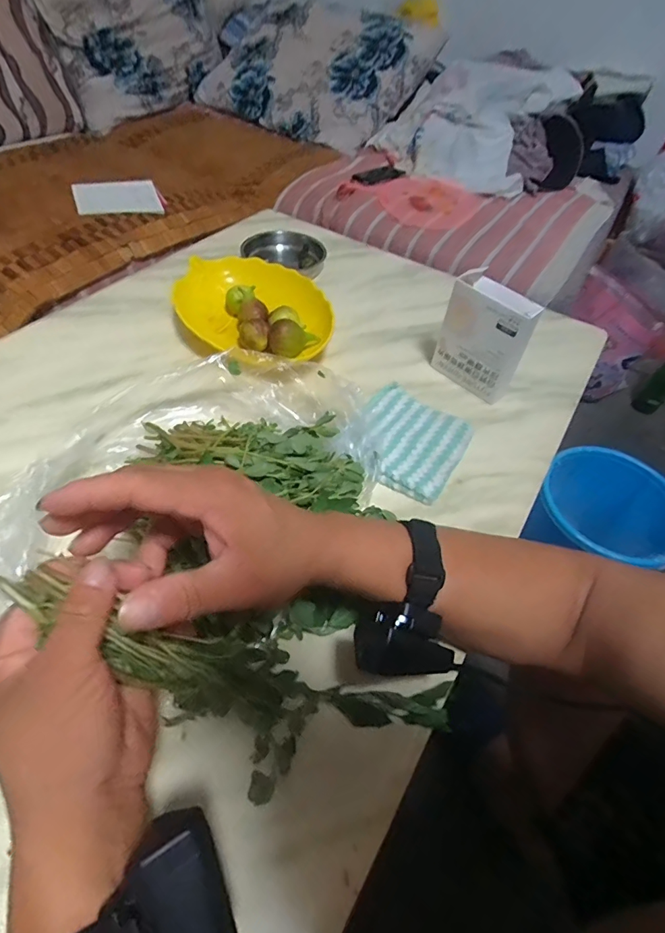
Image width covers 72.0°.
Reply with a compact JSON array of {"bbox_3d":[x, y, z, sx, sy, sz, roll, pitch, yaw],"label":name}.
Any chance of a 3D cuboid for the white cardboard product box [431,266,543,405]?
[{"bbox_3d":[0.174,-0.147,0.529,0.030,0.117,0.097,-34,61,-29],"label":"white cardboard product box"}]

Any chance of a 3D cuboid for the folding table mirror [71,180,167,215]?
[{"bbox_3d":[-0.508,-0.645,1.095,0.194,0.029,0.144,-14,54,-17],"label":"folding table mirror"}]

